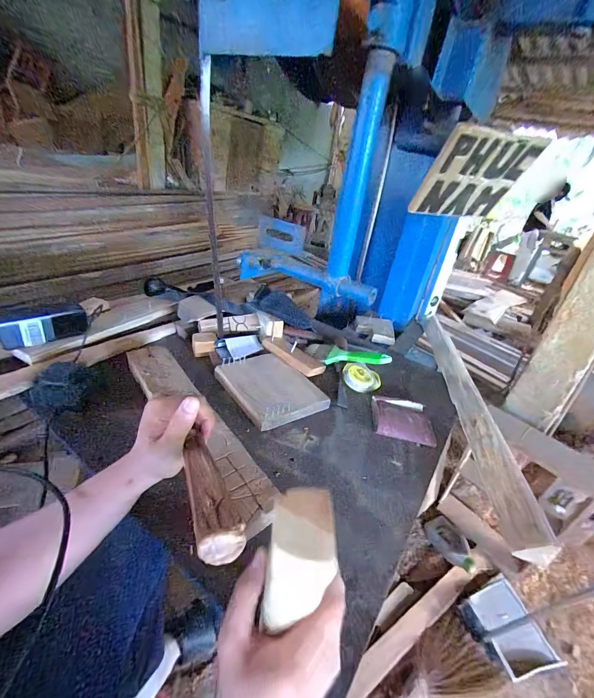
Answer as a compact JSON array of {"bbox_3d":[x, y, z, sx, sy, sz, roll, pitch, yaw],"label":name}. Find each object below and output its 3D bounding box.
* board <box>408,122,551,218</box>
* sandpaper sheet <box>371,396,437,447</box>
[{"bbox_3d":[0.308,-0.295,0.554,0.180,0.151,0.014,-3,61,-16],"label":"board"},{"bbox_3d":[0.194,0.128,0.586,0.110,0.008,0.094,11,33,6],"label":"sandpaper sheet"}]

